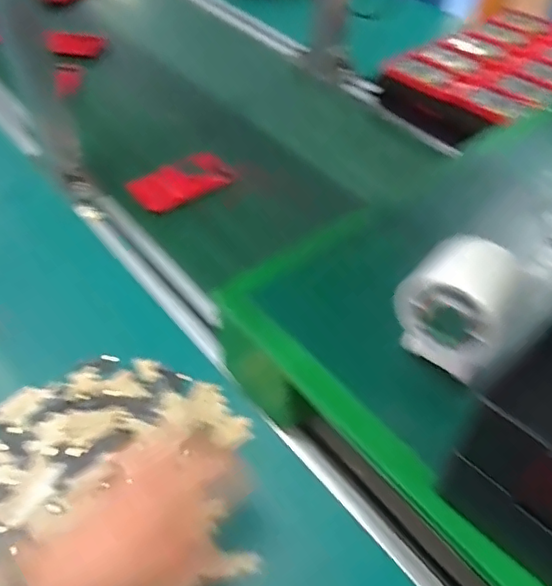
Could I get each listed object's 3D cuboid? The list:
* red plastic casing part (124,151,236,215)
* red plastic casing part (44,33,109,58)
[{"bbox_3d":[-0.119,-0.140,0.733,0.122,0.020,0.056,-28,89,-11],"label":"red plastic casing part"},{"bbox_3d":[-0.354,-0.435,1.012,0.108,0.028,0.050,-18,50,-39],"label":"red plastic casing part"}]

